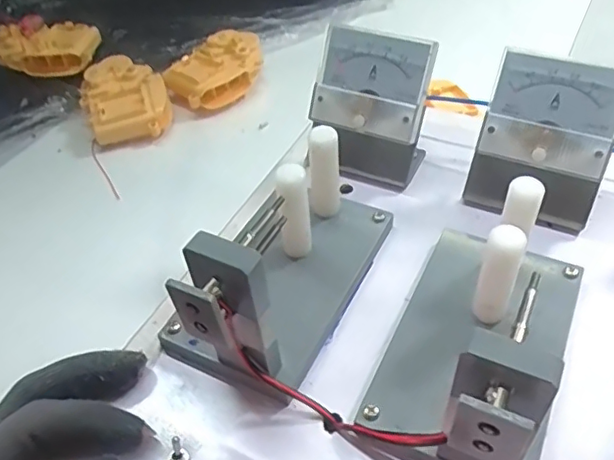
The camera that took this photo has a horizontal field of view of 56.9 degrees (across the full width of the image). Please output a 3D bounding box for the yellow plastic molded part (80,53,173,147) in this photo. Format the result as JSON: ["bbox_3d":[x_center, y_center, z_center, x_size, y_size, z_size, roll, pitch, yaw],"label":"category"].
[{"bbox_3d":[-0.158,-0.113,0.495,0.071,0.040,0.088,-18,47,-12],"label":"yellow plastic molded part"}]

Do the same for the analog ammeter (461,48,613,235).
[{"bbox_3d":[0.124,-0.046,0.297,0.063,0.072,0.046,20,51,23],"label":"analog ammeter"}]

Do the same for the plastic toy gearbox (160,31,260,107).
[{"bbox_3d":[-0.081,-0.149,0.521,0.094,0.034,0.055,-36,53,-26],"label":"plastic toy gearbox"}]

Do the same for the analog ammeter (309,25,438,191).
[{"bbox_3d":[0.034,-0.068,0.326,0.065,0.075,0.042,19,50,22],"label":"analog ammeter"}]

